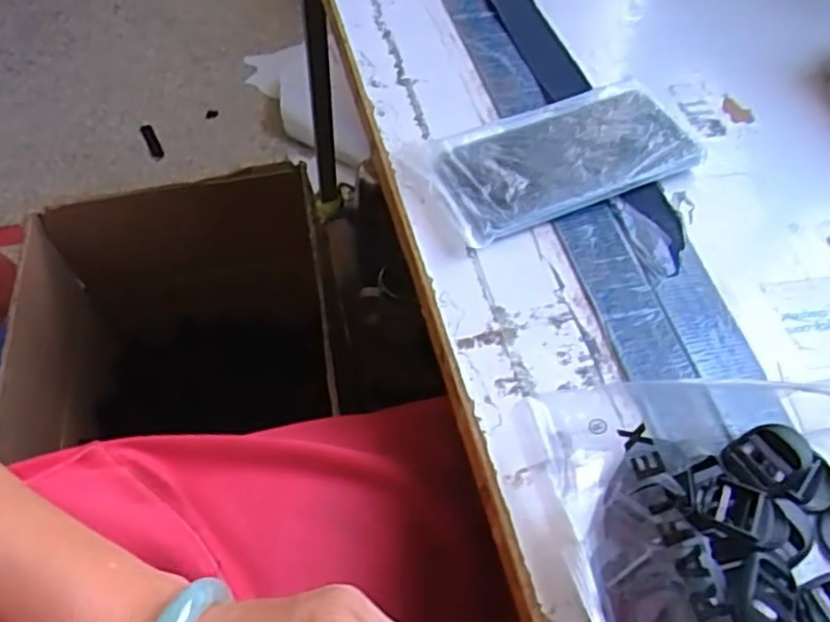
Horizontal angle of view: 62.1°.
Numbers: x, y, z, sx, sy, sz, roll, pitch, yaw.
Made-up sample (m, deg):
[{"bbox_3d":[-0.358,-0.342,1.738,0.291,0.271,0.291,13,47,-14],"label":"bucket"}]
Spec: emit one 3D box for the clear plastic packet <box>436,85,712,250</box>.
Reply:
[{"bbox_3d":[0.096,-0.101,0.459,0.175,0.017,0.083,-21,59,-16],"label":"clear plastic packet"}]

